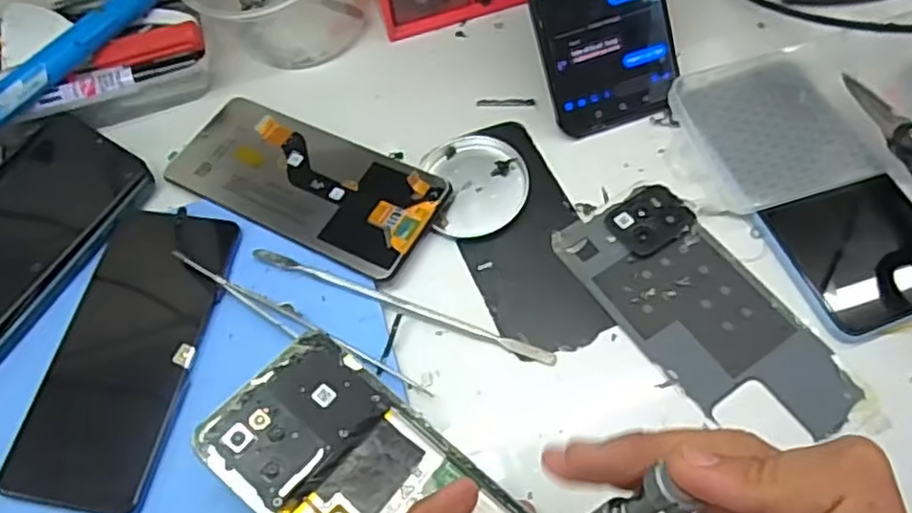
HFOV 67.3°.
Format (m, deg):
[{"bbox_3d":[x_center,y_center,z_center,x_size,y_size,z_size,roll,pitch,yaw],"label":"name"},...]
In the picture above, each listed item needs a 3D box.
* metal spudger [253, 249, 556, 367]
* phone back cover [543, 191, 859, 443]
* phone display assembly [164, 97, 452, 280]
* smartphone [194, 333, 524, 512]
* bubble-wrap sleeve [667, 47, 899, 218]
[{"bbox_3d":[-0.030,0.025,0.358,0.168,0.005,0.007,17,65,14],"label":"metal spudger"},{"bbox_3d":[0.125,0.028,0.349,0.075,0.005,0.151,-31,63,-11],"label":"phone back cover"},{"bbox_3d":[-0.089,-0.046,0.401,0.164,0.008,0.075,23,63,20],"label":"phone display assembly"},{"bbox_3d":[-0.025,0.103,0.282,0.160,0.004,0.072,39,54,11],"label":"smartphone"},{"bbox_3d":[0.181,-0.076,0.396,0.092,0.009,0.098,-18,65,-5],"label":"bubble-wrap sleeve"}]

